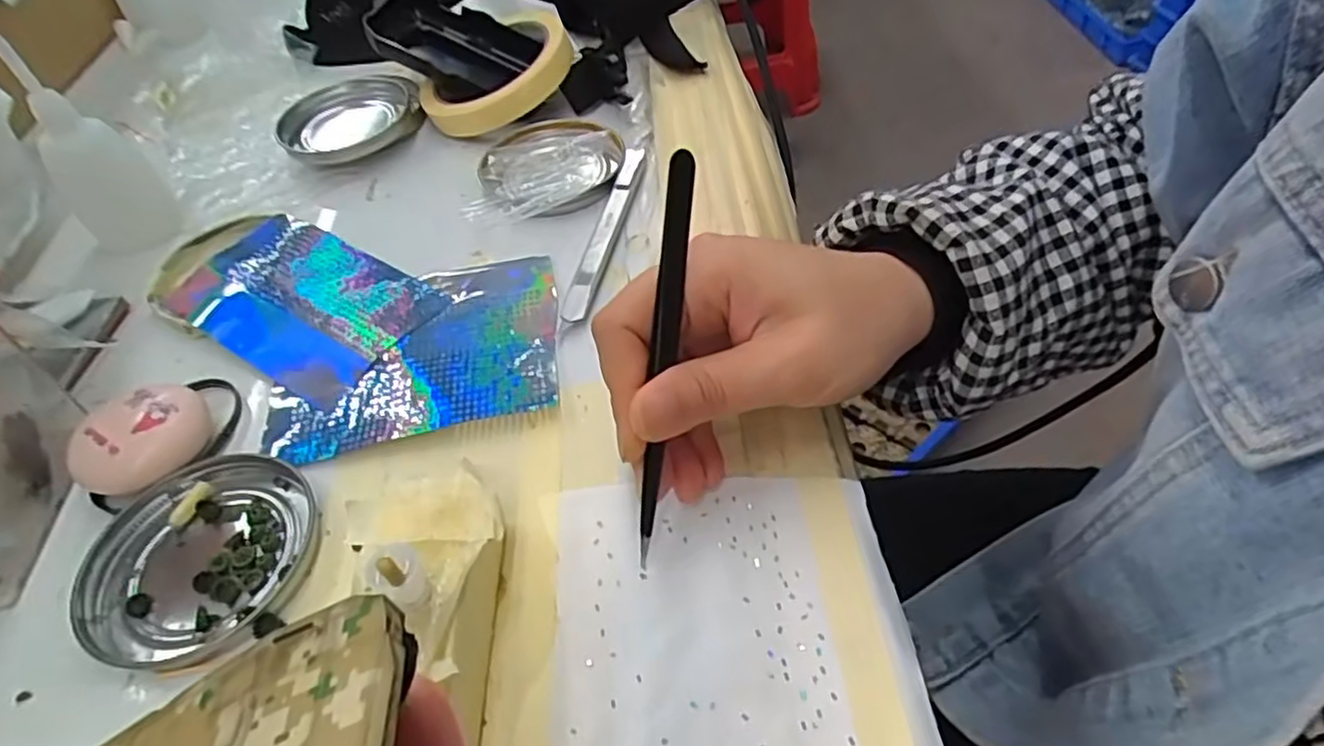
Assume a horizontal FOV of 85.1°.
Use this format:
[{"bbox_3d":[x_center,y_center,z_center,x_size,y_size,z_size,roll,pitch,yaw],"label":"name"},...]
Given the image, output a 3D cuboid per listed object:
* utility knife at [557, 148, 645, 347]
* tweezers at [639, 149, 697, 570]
[{"bbox_3d":[-0.028,-0.068,0.354,0.011,0.008,0.137,6,50,11],"label":"utility knife"},{"bbox_3d":[0.000,-0.003,0.233,0.008,0.133,0.007,8,9,13],"label":"tweezers"}]

